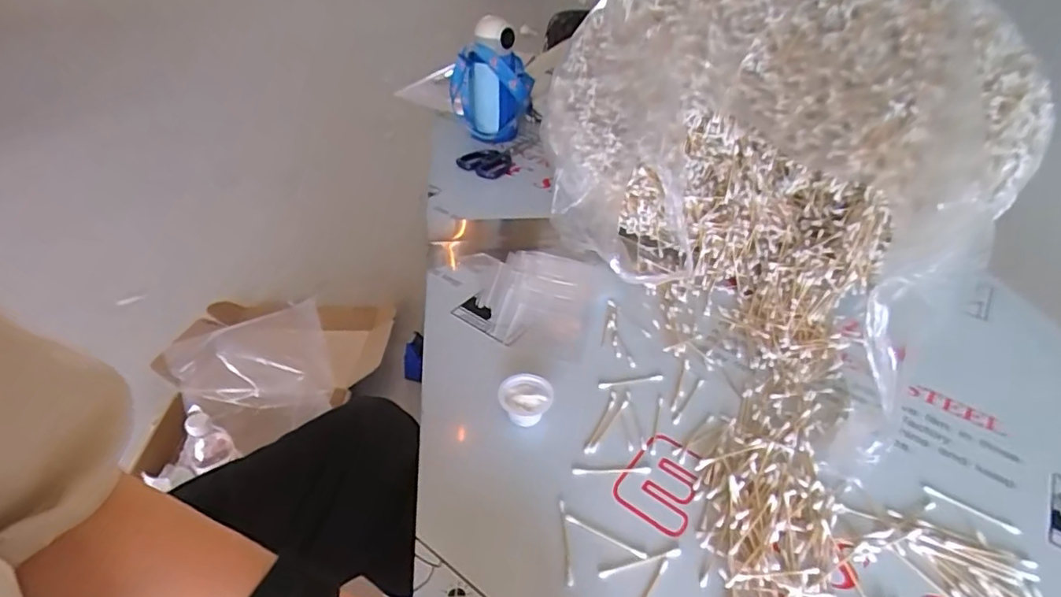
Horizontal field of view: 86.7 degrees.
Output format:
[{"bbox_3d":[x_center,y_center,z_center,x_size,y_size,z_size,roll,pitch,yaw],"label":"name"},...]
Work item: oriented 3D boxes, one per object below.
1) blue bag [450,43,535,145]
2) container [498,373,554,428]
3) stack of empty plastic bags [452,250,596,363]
[{"bbox_3d":[-0.077,-0.405,1.092,0.155,0.163,0.138,-1,40,-3],"label":"blue bag"},{"bbox_3d":[-0.005,0.103,0.566,0.052,0.027,0.050,1,40,-1],"label":"container"},{"bbox_3d":[-0.016,-0.002,0.706,0.182,0.022,0.169,8,41,7],"label":"stack of empty plastic bags"}]

